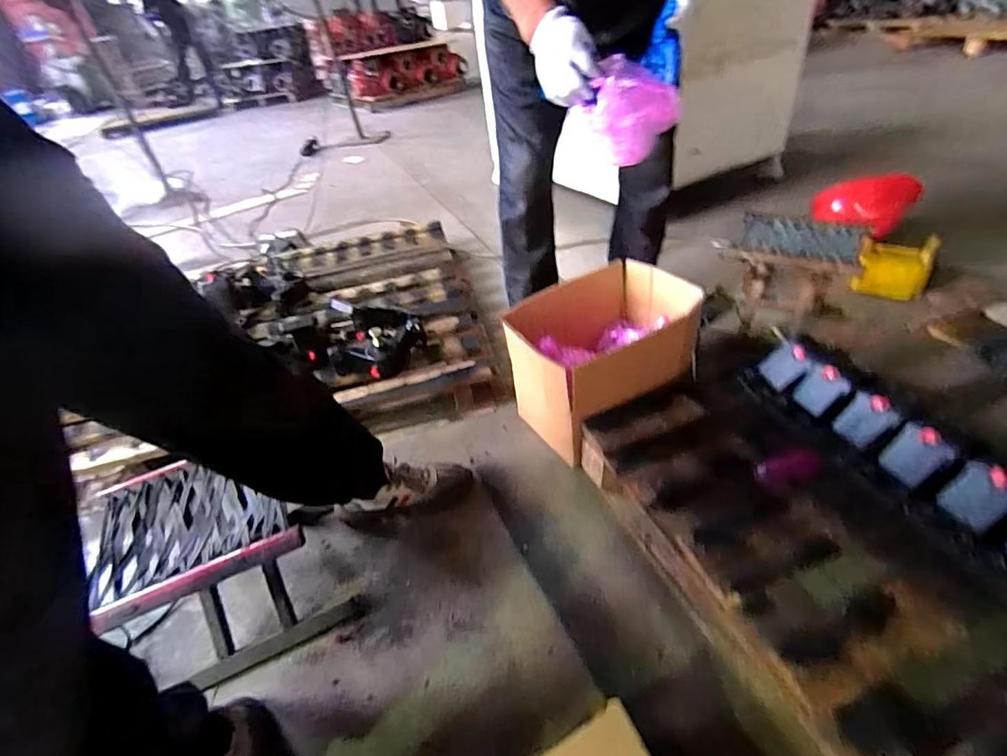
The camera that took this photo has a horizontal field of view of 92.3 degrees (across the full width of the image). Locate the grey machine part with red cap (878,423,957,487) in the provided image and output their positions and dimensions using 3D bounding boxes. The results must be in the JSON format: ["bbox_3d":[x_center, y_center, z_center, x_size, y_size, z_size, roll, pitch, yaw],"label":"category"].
[{"bbox_3d":[0.573,0.105,0.673,0.080,0.017,0.061,-47,53,12],"label":"grey machine part with red cap"}]

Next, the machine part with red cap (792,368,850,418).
[{"bbox_3d":[0.534,0.020,0.814,0.077,0.014,0.056,-47,53,17],"label":"machine part with red cap"}]

